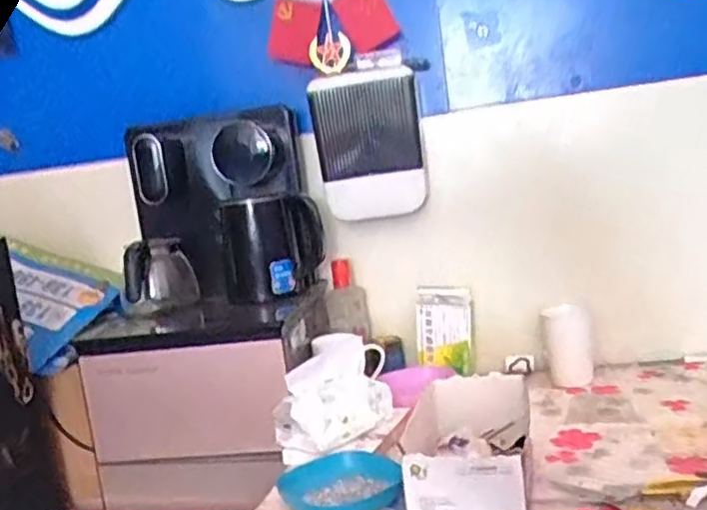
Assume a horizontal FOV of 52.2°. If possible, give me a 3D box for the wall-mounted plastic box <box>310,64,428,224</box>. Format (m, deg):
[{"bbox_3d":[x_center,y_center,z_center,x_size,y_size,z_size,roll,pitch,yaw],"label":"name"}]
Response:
[{"bbox_3d":[0.024,-0.174,1.152,0.176,0.232,0.043,-4,10,27],"label":"wall-mounted plastic box"}]

